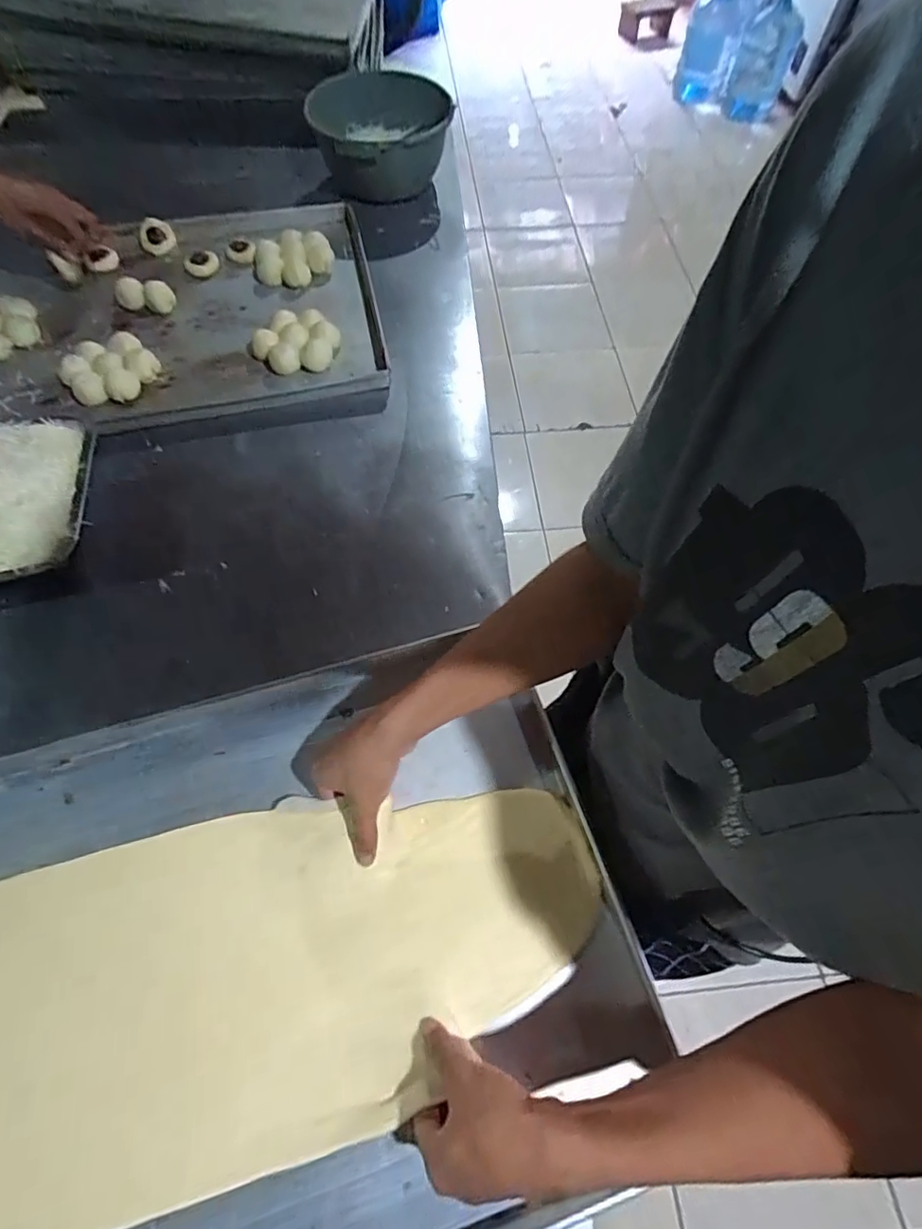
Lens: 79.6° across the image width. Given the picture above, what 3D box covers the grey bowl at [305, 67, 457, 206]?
[{"bbox_3d":[-0.121,-0.801,0.940,0.250,0.133,0.196,-15,64,-8],"label":"grey bowl"}]

